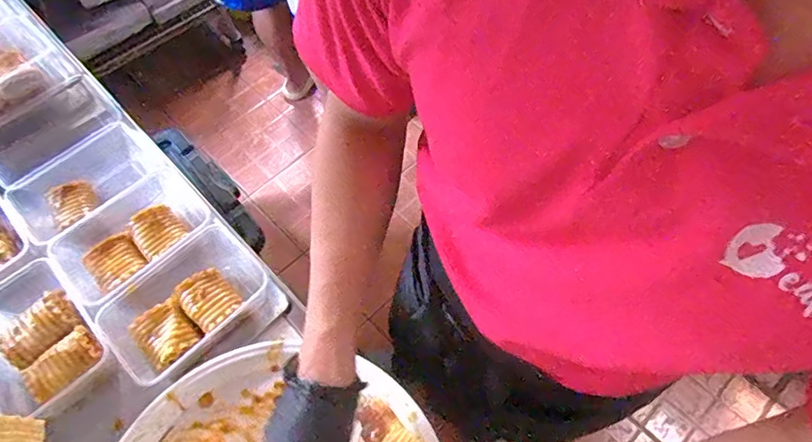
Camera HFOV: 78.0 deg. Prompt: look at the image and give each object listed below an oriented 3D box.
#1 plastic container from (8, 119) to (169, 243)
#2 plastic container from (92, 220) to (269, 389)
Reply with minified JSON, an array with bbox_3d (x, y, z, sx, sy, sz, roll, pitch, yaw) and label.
[{"bbox_3d":[-0.422,-0.043,0.680,0.114,0.055,0.192,37,68,20],"label":"plastic container"},{"bbox_3d":[-0.254,0.096,0.588,0.172,0.057,0.136,-39,67,-18],"label":"plastic container"}]

